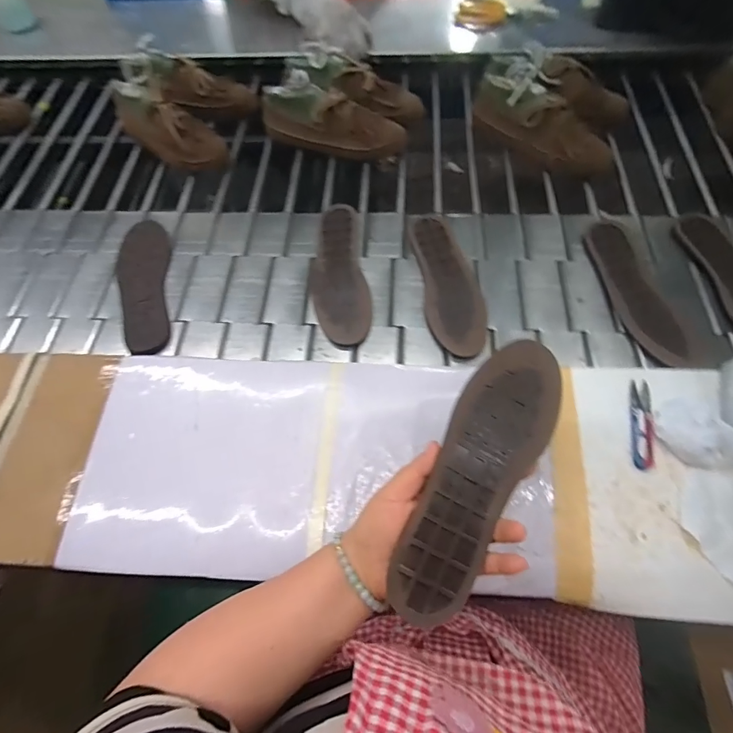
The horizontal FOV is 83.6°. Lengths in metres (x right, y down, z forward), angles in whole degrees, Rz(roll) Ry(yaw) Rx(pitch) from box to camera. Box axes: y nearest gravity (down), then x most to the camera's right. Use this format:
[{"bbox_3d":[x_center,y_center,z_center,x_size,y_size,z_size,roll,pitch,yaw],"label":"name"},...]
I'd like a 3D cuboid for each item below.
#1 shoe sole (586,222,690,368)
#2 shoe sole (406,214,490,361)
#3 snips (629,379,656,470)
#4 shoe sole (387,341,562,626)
[{"bbox_3d":[0.380,-0.108,0.585,0.065,0.017,0.241,-18,65,9],"label":"shoe sole"},{"bbox_3d":[0.122,-0.128,0.616,0.086,0.031,0.257,-7,63,-2],"label":"shoe sole"},{"bbox_3d":[0.306,0.064,0.456,0.022,0.015,0.102,11,58,9],"label":"snips"},{"bbox_3d":[0.097,0.084,0.346,0.079,0.029,0.251,25,69,17],"label":"shoe sole"}]

